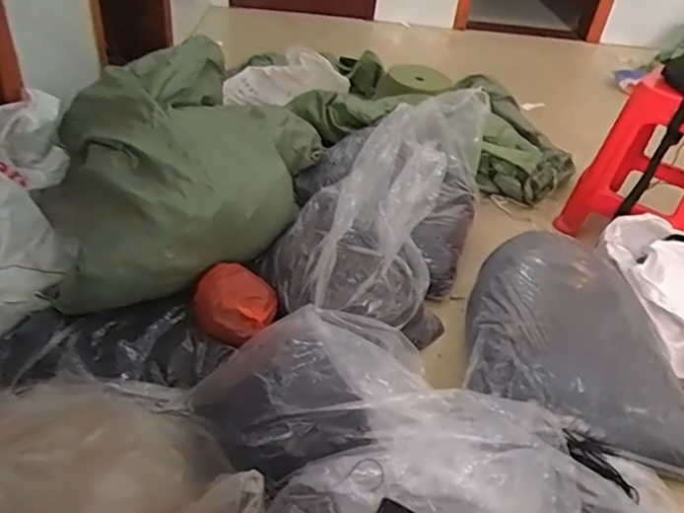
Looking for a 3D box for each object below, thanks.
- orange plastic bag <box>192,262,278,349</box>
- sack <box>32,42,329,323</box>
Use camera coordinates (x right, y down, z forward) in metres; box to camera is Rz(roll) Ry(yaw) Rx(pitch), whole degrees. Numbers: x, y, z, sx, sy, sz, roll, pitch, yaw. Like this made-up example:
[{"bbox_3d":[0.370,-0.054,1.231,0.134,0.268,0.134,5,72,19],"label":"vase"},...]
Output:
[{"bbox_3d":[-0.206,0.088,1.113,0.148,0.106,0.139,32,45,28],"label":"orange plastic bag"},{"bbox_3d":[-0.329,-0.173,1.171,0.521,0.414,0.380,2,39,-5],"label":"sack"}]

